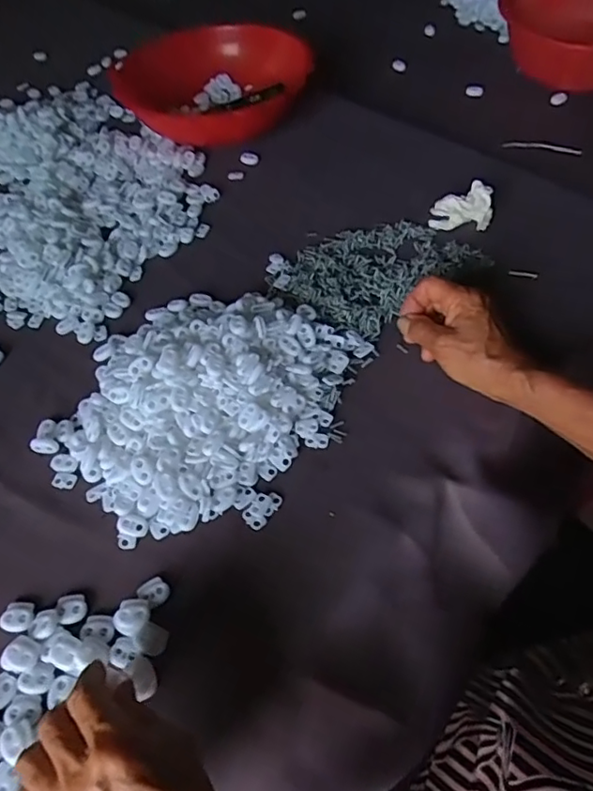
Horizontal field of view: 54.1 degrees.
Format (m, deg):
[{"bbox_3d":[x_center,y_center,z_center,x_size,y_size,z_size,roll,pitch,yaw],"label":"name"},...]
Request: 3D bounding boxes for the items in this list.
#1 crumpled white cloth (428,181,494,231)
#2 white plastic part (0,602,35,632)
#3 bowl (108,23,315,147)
[{"bbox_3d":[0.174,-0.199,0.605,0.060,0.036,0.038,14,56,15],"label":"crumpled white cloth"},{"bbox_3d":[-0.189,0.150,0.395,0.023,0.006,0.020,6,55,9],"label":"white plastic part"},{"bbox_3d":[-0.101,-0.378,0.732,0.232,0.084,0.229,-2,54,3],"label":"bowl"}]

